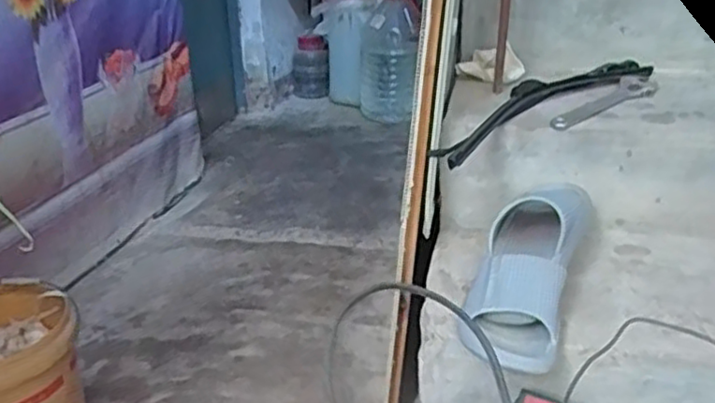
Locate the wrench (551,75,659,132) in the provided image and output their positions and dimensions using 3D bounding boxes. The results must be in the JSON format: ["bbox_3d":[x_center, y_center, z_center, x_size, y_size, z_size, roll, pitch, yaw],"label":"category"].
[{"bbox_3d":[0.356,-0.140,0.981,0.223,0.013,0.054,-20,30,-35],"label":"wrench"}]

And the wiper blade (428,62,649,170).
[{"bbox_3d":[0.264,-0.142,0.977,0.445,0.027,0.086,-20,30,-34],"label":"wiper blade"}]

